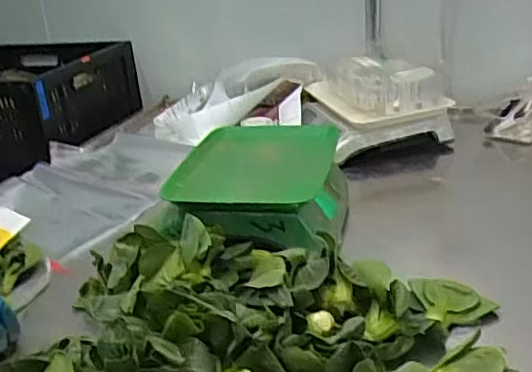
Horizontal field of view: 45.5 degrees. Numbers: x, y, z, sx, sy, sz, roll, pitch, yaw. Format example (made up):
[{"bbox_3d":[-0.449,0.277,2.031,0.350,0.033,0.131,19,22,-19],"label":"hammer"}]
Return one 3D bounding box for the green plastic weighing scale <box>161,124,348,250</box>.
[{"bbox_3d":[0.001,0.000,0.947,0.226,0.113,0.262,2,25,15],"label":"green plastic weighing scale"}]

